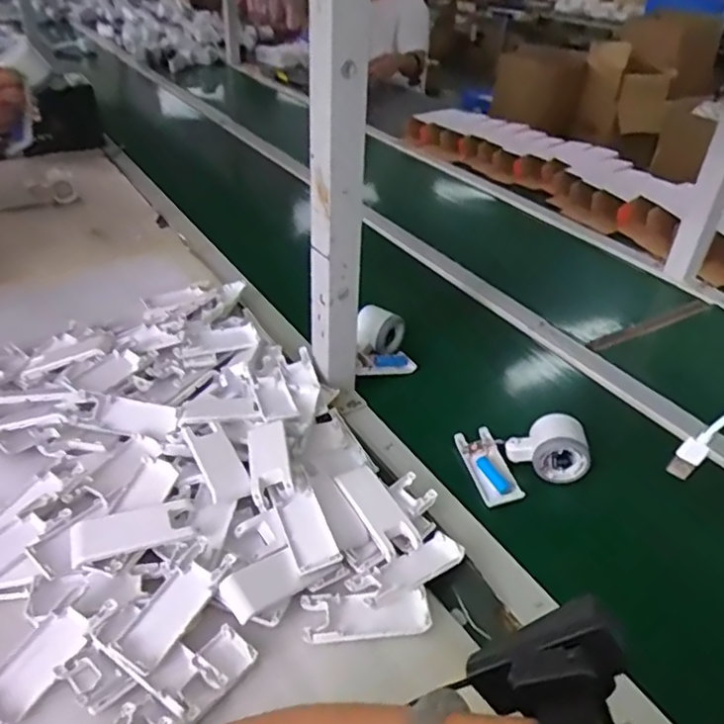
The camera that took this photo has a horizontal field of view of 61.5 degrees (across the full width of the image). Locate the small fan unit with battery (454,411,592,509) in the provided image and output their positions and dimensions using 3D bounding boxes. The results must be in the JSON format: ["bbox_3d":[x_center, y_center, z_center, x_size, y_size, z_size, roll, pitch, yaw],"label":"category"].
[{"bbox_3d":[0.175,0.093,0.663,0.129,0.055,0.098,-12,39,-21],"label":"small fan unit with battery"}]

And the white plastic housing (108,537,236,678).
[{"bbox_3d":[-0.148,0.192,0.483,0.038,0.015,0.103,26,62,26],"label":"white plastic housing"}]

